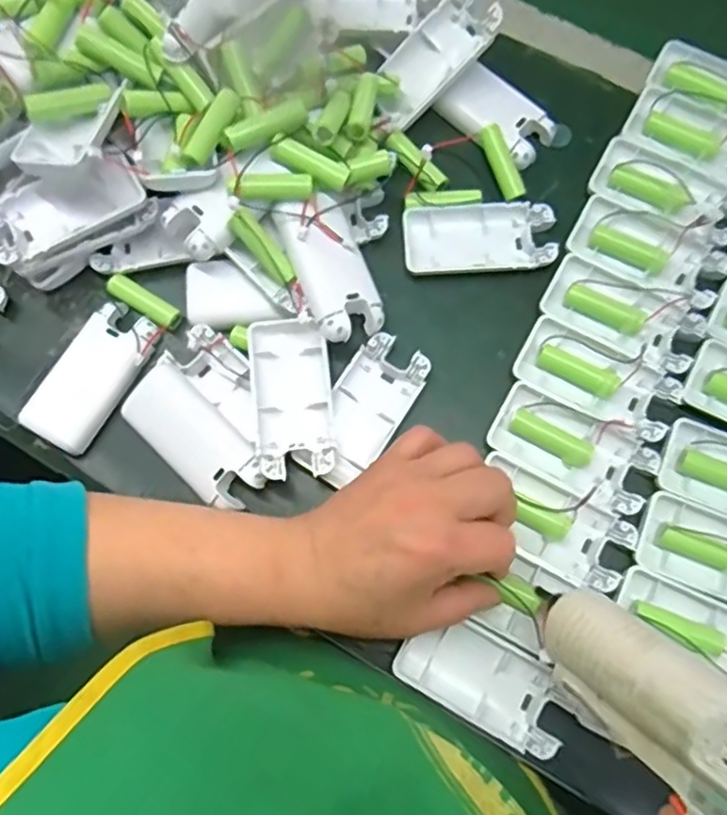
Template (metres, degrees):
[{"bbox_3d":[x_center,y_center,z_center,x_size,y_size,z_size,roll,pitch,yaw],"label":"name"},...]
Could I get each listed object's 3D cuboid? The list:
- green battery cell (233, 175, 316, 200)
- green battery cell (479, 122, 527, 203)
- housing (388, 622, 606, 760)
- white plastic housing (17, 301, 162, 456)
[{"bbox_3d":[-0.052,-0.127,0.385,0.046,0.011,0.010,-6,77,-16],"label":"green battery cell"},{"bbox_3d":[0.090,-0.158,0.432,0.015,0.014,0.048,-25,94,-4],"label":"green battery cell"},{"bbox_3d":[0.070,0.151,0.361,0.101,0.022,0.044,28,80,7],"label":"housing"},{"bbox_3d":[-0.163,-0.019,0.399,0.046,0.009,0.089,30,80,8],"label":"white plastic housing"}]

